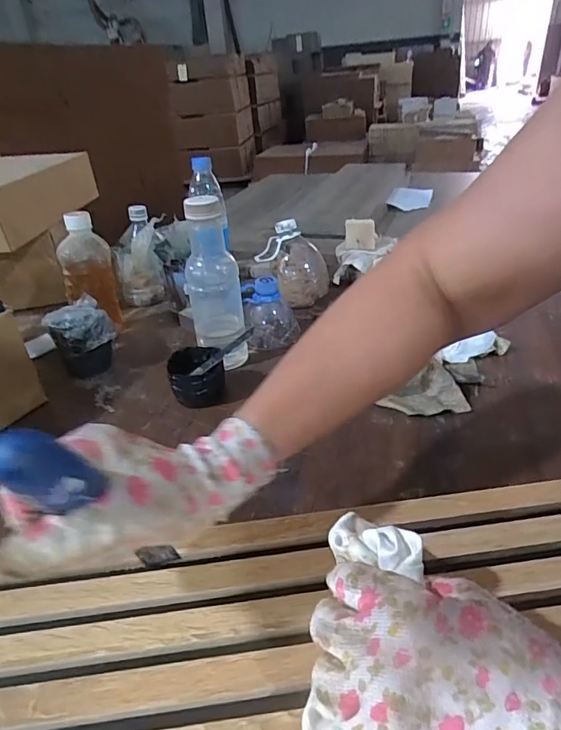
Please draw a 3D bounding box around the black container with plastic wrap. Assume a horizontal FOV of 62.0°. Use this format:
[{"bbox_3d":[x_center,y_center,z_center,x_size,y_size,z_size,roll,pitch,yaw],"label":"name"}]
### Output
[{"bbox_3d":[-0.258,-0.036,0.616,0.079,0.087,0.085,-17,37,-18],"label":"black container with plastic wrap"}]

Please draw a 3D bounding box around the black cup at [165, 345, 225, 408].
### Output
[{"bbox_3d":[-0.099,0.013,0.552,0.065,0.046,0.067,-8,35,-6],"label":"black cup"}]

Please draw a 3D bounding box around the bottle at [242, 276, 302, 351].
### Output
[{"bbox_3d":[-0.016,-0.080,0.654,0.079,0.084,0.090,-7,35,-4],"label":"bottle"}]

